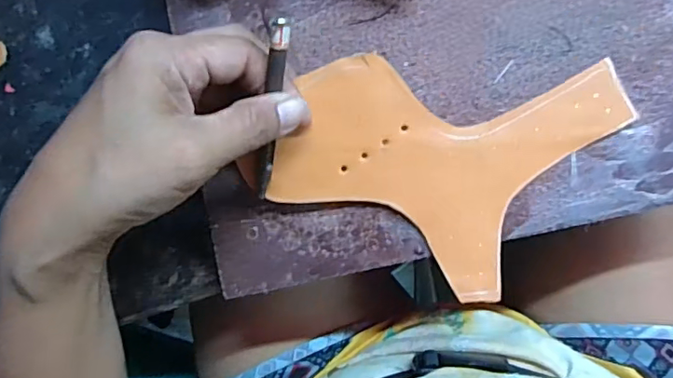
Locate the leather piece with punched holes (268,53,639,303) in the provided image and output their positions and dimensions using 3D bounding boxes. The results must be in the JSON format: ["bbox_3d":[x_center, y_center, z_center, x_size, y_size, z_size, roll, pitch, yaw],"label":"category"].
[{"bbox_3d":[0.053,-0.025,0.264,0.137,0.024,0.126,28,89,8],"label":"leather piece with punched holes"}]

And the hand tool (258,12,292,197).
[{"bbox_3d":[-0.030,-0.034,0.246,0.007,0.009,0.089,16,122,7],"label":"hand tool"}]

